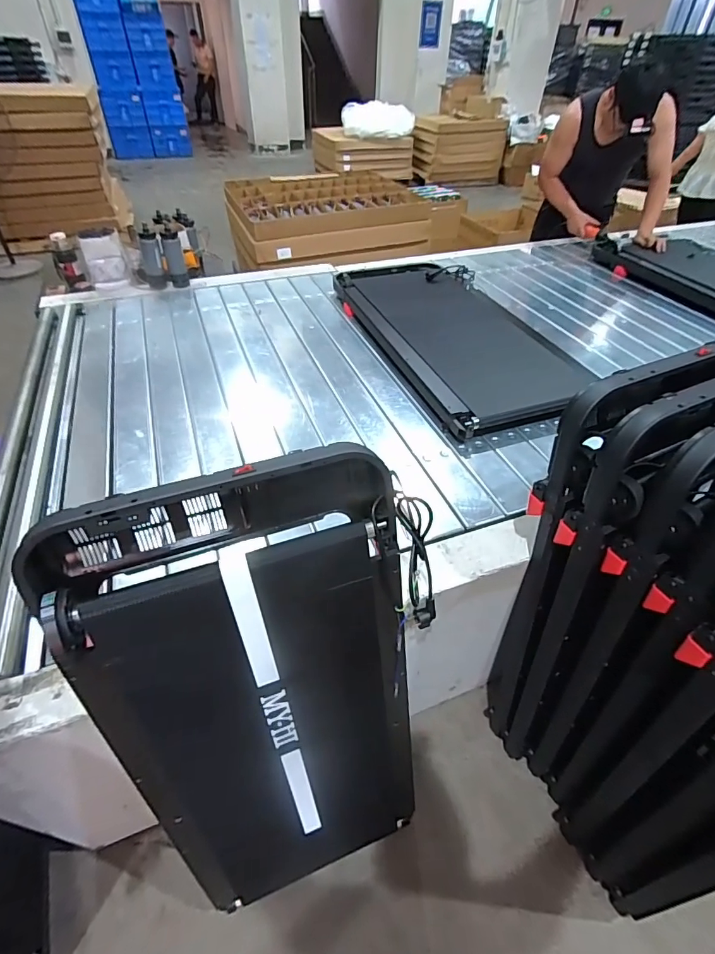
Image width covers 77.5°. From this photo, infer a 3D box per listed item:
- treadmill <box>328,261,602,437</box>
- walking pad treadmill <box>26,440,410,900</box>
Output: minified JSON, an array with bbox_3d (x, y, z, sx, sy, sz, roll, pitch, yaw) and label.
[{"bbox_3d":[0.303,-0.505,1.478,0.548,0.108,1.079,-14,47,-13],"label":"treadmill"},{"bbox_3d":[-0.134,0.416,0.787,0.459,0.952,0.099,-12,28,-11],"label":"walking pad treadmill"}]

